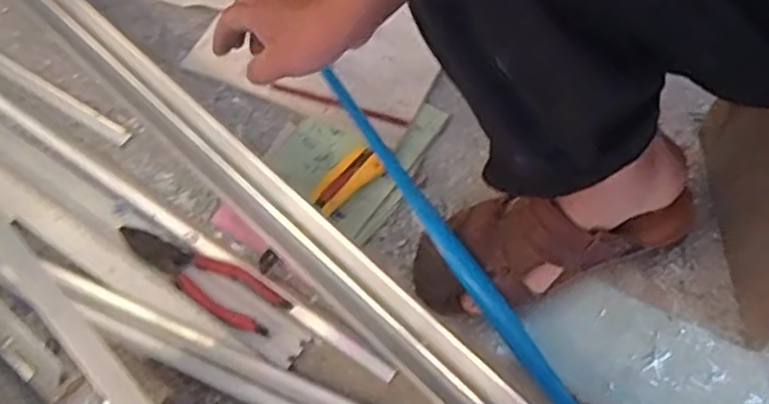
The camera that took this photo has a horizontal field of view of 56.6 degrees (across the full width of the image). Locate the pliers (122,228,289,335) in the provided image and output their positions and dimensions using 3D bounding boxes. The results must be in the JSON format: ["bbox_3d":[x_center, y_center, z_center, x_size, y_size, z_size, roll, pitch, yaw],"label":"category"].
[{"bbox_3d":[-0.169,0.065,0.656,0.166,0.013,0.049,31,67,16],"label":"pliers"}]

